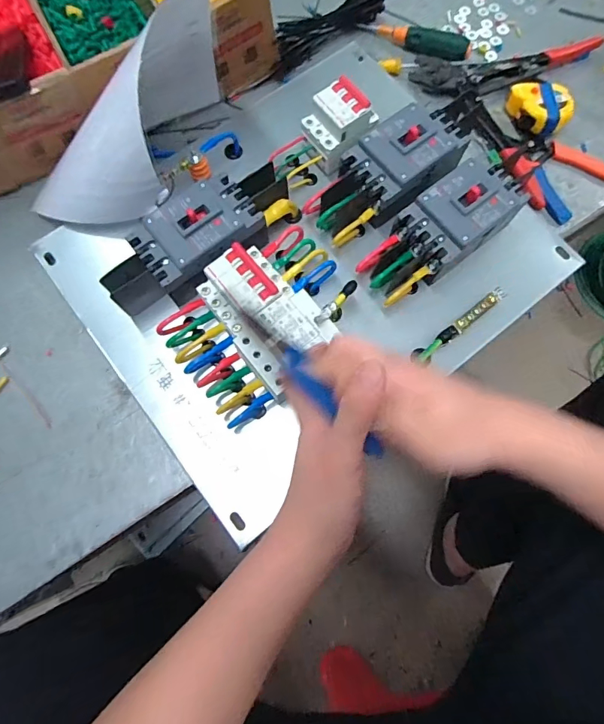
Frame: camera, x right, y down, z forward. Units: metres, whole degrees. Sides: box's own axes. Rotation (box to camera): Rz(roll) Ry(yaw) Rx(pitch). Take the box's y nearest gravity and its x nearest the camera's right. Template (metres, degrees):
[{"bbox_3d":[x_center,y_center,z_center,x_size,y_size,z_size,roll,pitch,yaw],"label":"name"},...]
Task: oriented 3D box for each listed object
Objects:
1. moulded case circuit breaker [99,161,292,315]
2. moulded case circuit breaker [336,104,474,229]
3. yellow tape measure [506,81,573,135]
[{"bbox_3d":[-0.107,-0.133,0.476,0.225,0.069,0.088,-38,77,-10],"label":"moulded case circuit breaker"},{"bbox_3d":[0.119,-0.228,0.496,0.127,0.065,0.089,-40,78,-11],"label":"moulded case circuit breaker"},{"bbox_3d":[0.313,-0.330,0.571,0.071,0.035,0.077,-13,74,-4],"label":"yellow tape measure"}]

